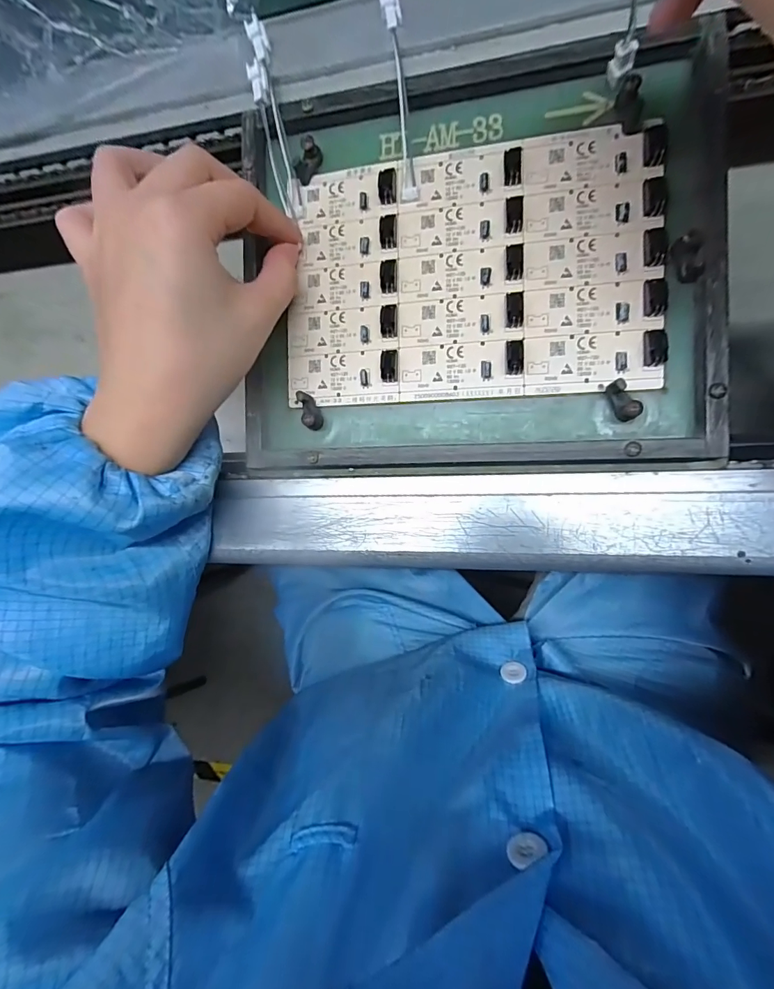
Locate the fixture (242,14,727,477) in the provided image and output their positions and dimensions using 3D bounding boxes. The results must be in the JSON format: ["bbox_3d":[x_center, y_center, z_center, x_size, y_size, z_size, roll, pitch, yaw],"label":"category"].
[{"bbox_3d":[0.039,-0.114,0.221,0.229,0.016,0.203,0,90,10],"label":"fixture"}]

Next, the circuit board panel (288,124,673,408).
[{"bbox_3d":[0.039,-0.114,0.222,0.190,0.007,0.126,-1,91,11],"label":"circuit board panel"}]

